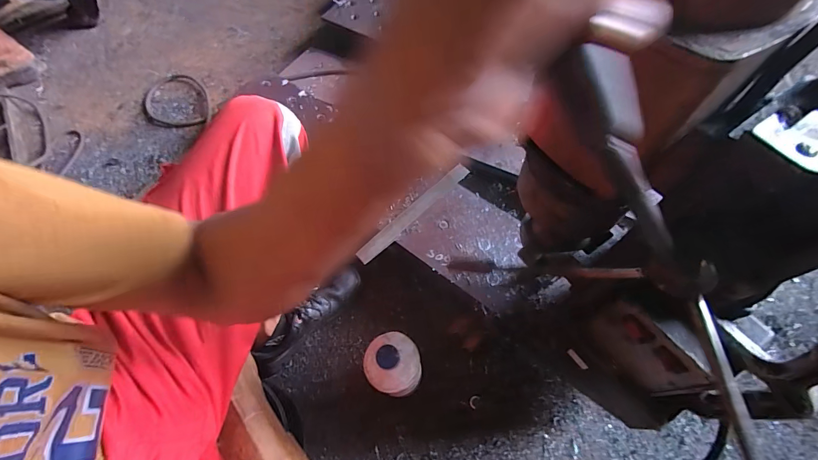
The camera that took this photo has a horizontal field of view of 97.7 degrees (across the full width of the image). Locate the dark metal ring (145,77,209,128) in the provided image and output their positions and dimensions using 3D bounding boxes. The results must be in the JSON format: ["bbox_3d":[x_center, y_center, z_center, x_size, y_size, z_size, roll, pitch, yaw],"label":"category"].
[{"bbox_3d":[-0.756,-0.410,1.156,0.195,0.026,0.252,-18,63,-6],"label":"dark metal ring"}]

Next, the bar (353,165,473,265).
[{"bbox_3d":[0.014,-0.040,0.777,0.311,0.009,0.031,-42,68,-16],"label":"bar"}]

